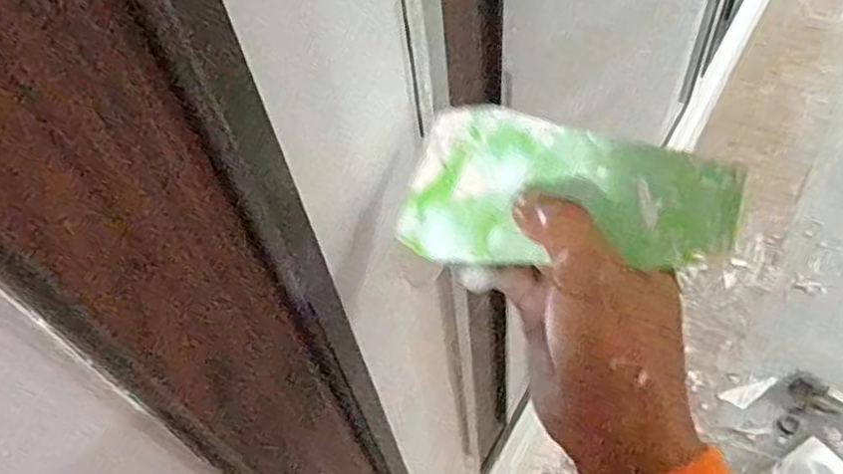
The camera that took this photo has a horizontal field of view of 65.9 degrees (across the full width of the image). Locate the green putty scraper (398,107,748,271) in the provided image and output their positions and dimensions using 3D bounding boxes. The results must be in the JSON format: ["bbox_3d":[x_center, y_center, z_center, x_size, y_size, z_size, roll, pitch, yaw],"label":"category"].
[{"bbox_3d":[0.062,-0.016,0.295,0.143,0.007,0.076,14,81,24],"label":"green putty scraper"}]

